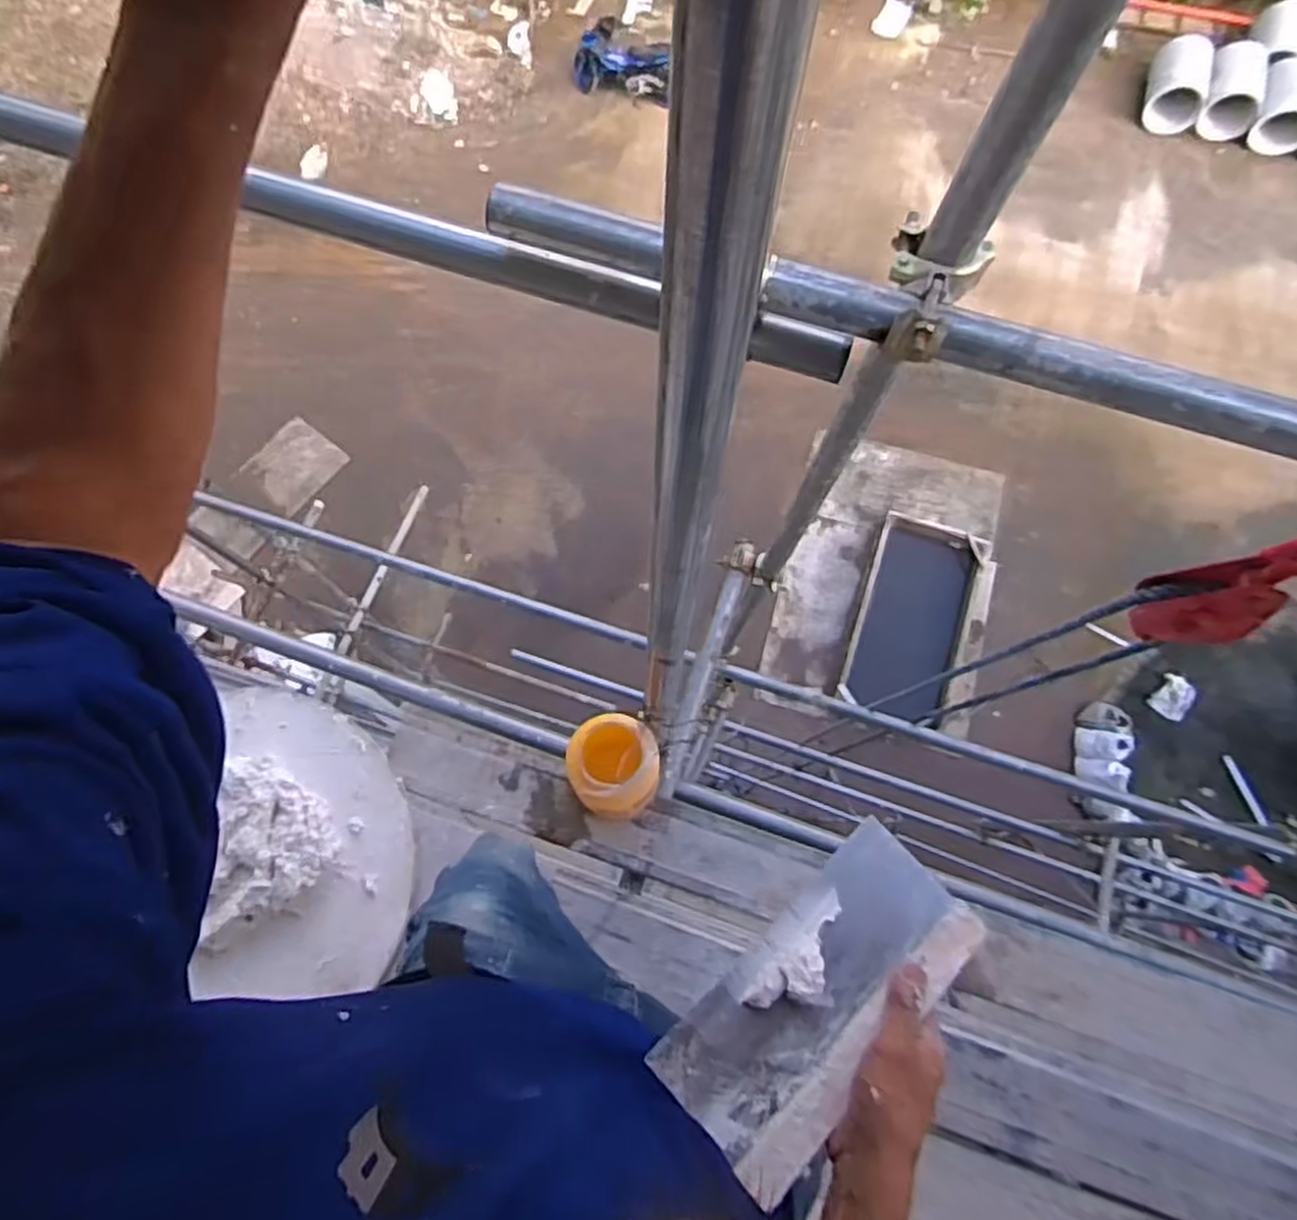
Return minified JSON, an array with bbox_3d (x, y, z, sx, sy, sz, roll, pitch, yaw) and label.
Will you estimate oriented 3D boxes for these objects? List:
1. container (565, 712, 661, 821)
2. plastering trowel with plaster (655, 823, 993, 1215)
[{"bbox_3d":[-0.063,0.291,1.435,0.160,0.311,0.175,-36,76,-10],"label":"container"},{"bbox_3d":[0.127,0.279,0.562,0.242,0.023,0.116,-42,77,-18],"label":"plastering trowel with plaster"}]

